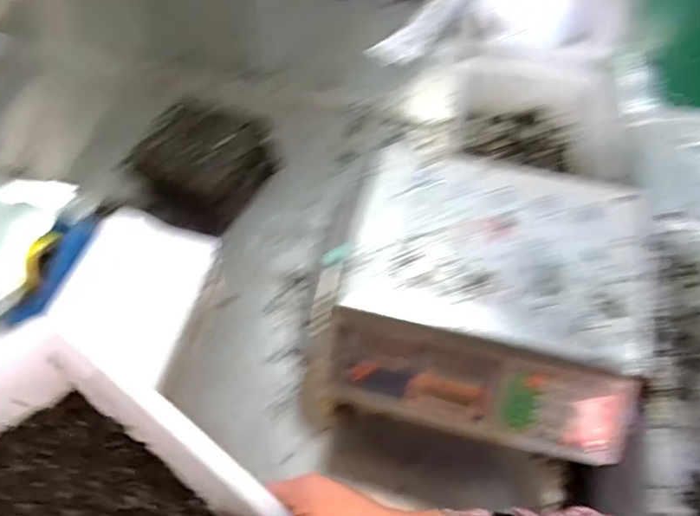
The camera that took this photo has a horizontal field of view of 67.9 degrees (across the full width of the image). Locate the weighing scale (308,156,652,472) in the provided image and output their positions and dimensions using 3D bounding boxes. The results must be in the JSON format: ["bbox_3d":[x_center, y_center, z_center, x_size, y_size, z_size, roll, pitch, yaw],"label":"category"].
[{"bbox_3d":[0.151,0.040,0.603,0.354,0.114,0.313,9,59,7],"label":"weighing scale"}]

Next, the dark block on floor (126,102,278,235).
[{"bbox_3d":[-0.262,-0.171,0.938,0.188,0.118,0.216,28,63,17],"label":"dark block on floor"}]

